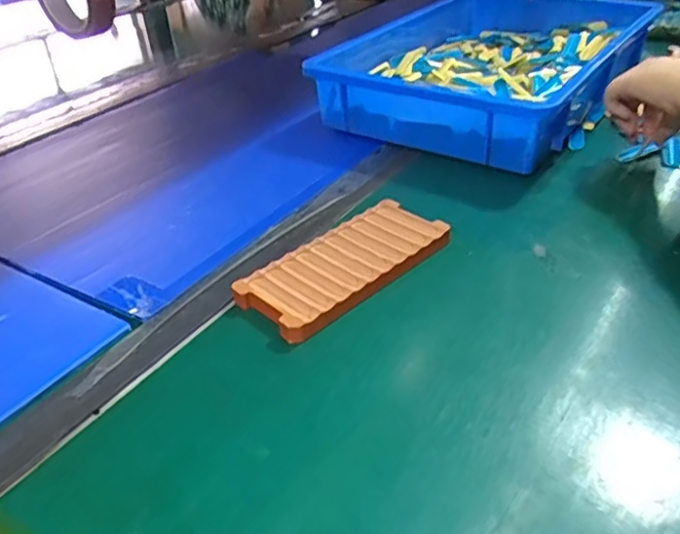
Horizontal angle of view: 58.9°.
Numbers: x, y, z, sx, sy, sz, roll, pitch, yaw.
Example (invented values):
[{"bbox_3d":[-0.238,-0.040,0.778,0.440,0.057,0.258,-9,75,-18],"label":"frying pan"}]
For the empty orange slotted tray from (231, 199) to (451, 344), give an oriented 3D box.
[{"bbox_3d":[0.006,-0.003,0.480,0.171,0.016,0.079,-32,44,-33],"label":"empty orange slotted tray"}]

